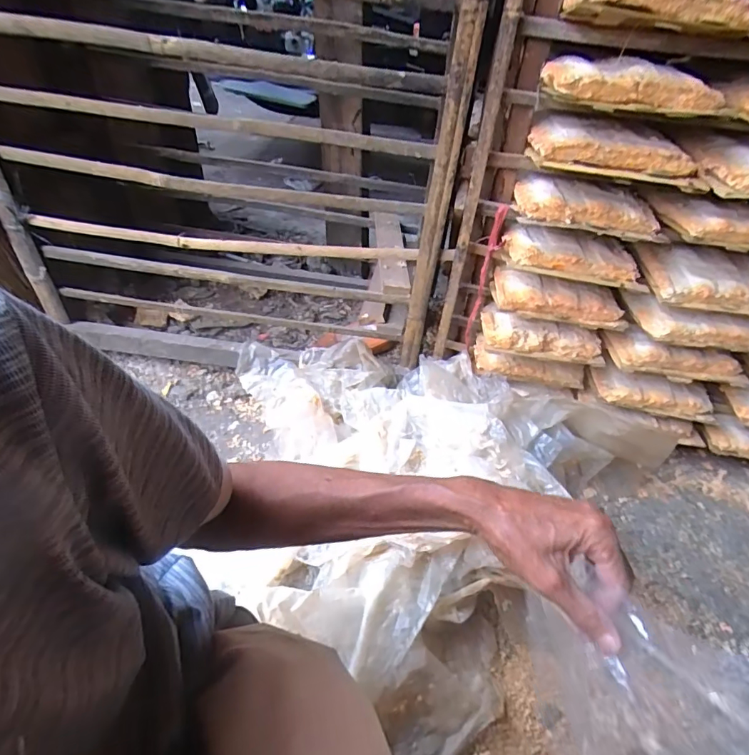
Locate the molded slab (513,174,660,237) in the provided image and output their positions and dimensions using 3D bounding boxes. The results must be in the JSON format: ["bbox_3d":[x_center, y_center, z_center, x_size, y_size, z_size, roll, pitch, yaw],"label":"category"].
[{"bbox_3d":[0.331,-0.274,0.726,0.212,0.042,0.113,5,43,2],"label":"molded slab"}]

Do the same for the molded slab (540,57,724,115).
[{"bbox_3d":[0.334,-0.386,0.607,0.212,0.042,0.093,5,43,2],"label":"molded slab"}]

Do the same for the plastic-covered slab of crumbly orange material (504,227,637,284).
[{"bbox_3d":[0.330,-0.210,0.778,0.220,0.040,0.094,6,43,2],"label":"plastic-covered slab of crumbly orange material"}]

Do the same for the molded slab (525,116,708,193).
[{"bbox_3d":[0.345,-0.327,0.669,0.229,0.051,0.113,7,43,3],"label":"molded slab"}]

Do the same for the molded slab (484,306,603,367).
[{"bbox_3d":[0.315,-0.073,0.865,0.230,0.053,0.073,11,44,8],"label":"molded slab"}]

